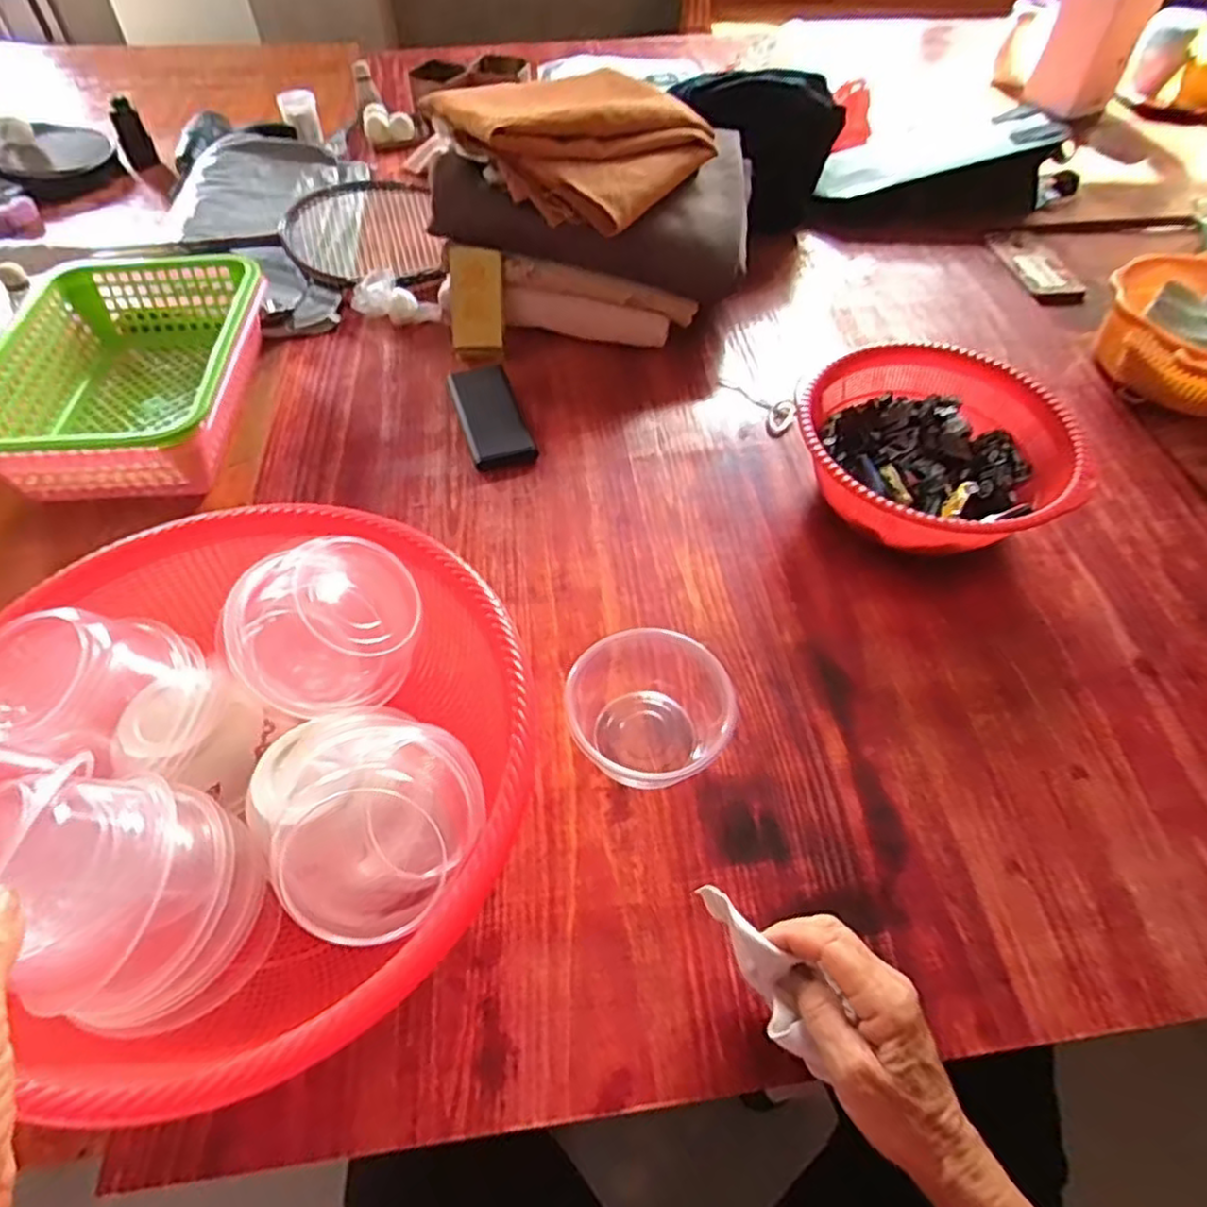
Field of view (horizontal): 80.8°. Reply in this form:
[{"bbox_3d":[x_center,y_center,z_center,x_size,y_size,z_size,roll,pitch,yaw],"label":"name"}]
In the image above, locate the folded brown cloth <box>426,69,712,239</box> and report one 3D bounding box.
[{"bbox_3d":[-0.030,-0.506,0.765,0.244,0.073,0.238,36,60,23],"label":"folded brown cloth"}]

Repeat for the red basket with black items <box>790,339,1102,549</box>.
[{"bbox_3d":[0.293,-0.129,0.650,0.224,0.097,0.229,1,53,-1],"label":"red basket with black items"}]

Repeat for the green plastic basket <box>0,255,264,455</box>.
[{"bbox_3d":[-0.461,-0.230,0.704,0.224,0.092,0.315,-4,54,-4],"label":"green plastic basket"}]

